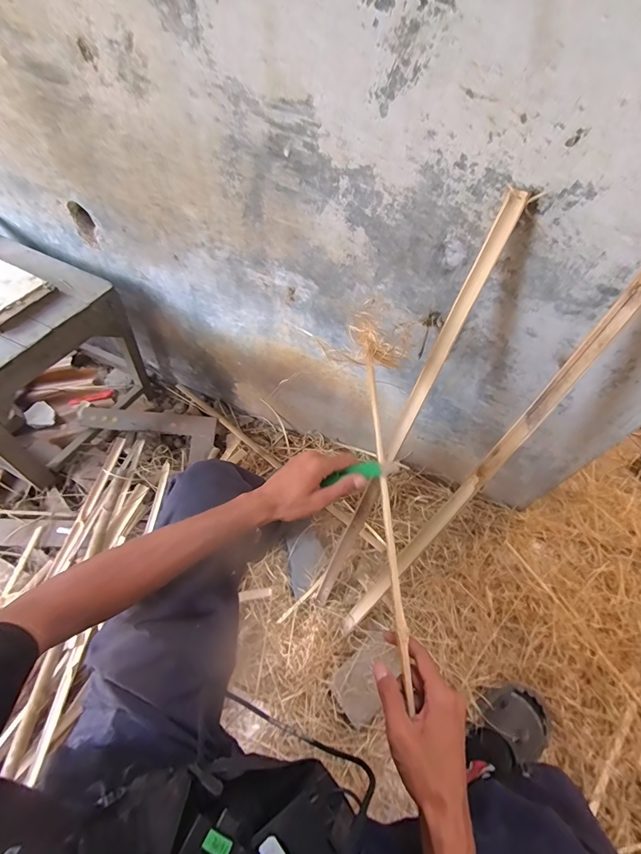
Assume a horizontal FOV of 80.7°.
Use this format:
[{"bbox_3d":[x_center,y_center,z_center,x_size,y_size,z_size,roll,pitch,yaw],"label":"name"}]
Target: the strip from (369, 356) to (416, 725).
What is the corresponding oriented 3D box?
[{"bbox_3d":[0.084,0.100,0.479,0.012,0.015,0.418,-1,68,-5],"label":"strip"}]

